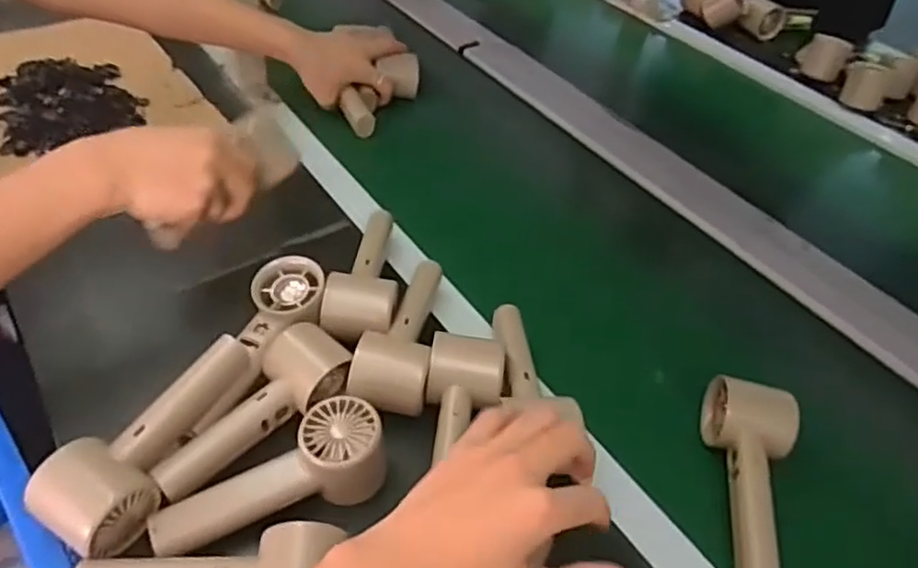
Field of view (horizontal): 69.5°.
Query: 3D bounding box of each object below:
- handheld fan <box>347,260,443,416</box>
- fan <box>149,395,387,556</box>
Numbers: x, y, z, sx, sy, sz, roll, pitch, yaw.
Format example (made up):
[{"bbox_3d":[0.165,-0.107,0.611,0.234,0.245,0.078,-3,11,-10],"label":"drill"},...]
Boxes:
[{"bbox_3d":[-0.050,0.039,0.546,0.056,0.052,0.171,7,44,-1],"label":"handheld fan"},{"bbox_3d":[-0.123,0.139,0.453,0.158,0.064,0.055,-24,52,-12],"label":"fan"}]

